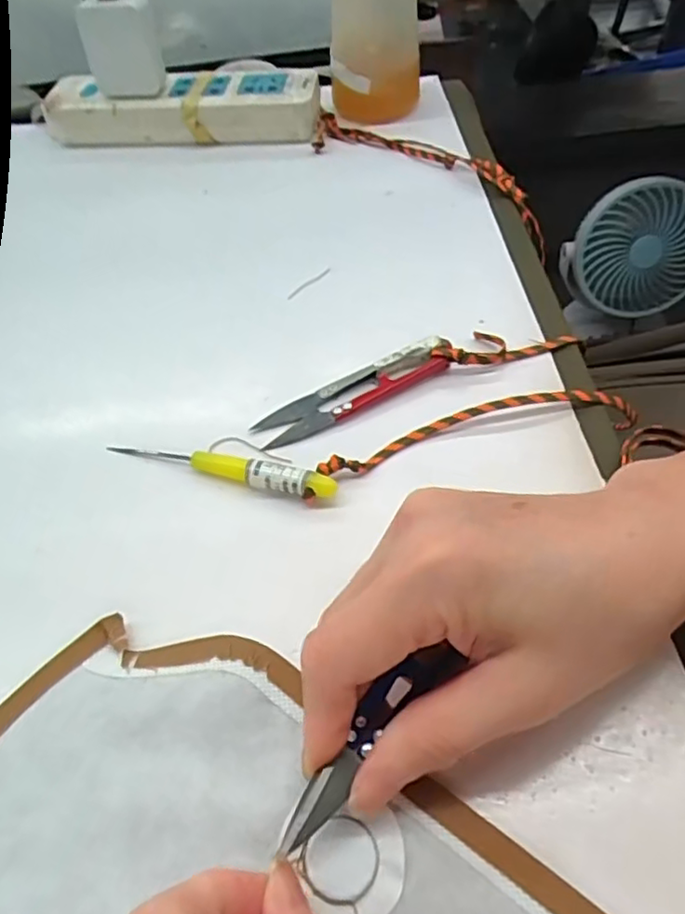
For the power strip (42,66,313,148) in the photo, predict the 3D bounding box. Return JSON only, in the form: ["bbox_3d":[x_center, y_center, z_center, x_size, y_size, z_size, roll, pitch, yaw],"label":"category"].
[{"bbox_3d":[-0.117,-0.260,0.475,0.203,0.037,0.055,2,52,5],"label":"power strip"}]

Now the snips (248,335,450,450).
[{"bbox_3d":[0.005,-0.032,0.298,0.098,0.011,0.021,-22,53,-13],"label":"snips"}]

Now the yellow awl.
[{"bbox_3d":[-0.052,0.004,0.276,0.103,0.011,0.011,13,54,14],"label":"yellow awl"}]

